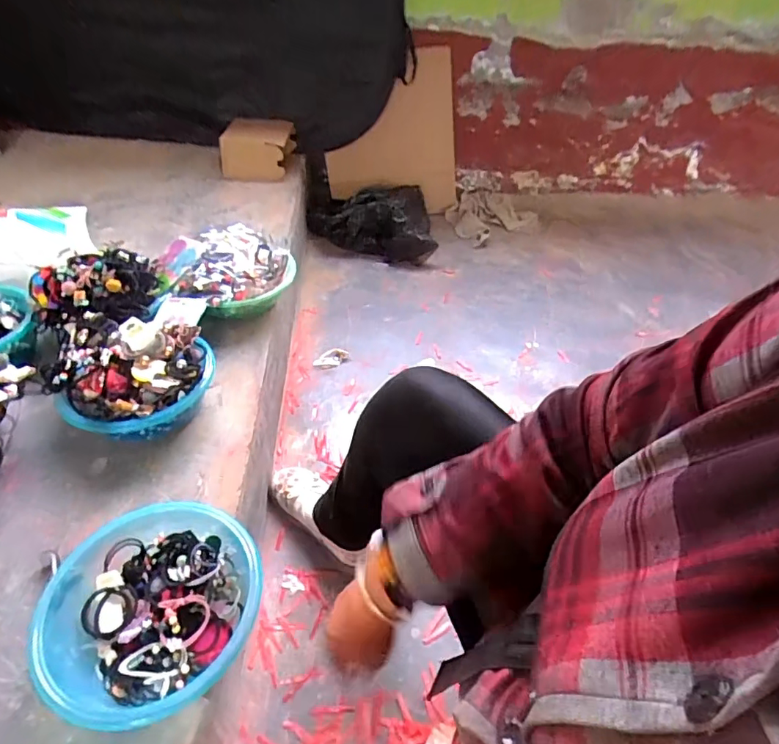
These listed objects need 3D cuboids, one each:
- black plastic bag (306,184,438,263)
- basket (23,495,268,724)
[{"bbox_3d":[-0.060,-0.484,1.591,0.416,0.166,0.195,4,44,1],"label":"black plastic bag"},{"bbox_3d":[-0.254,0.268,0.552,0.204,0.082,0.219,7,44,5],"label":"basket"}]

